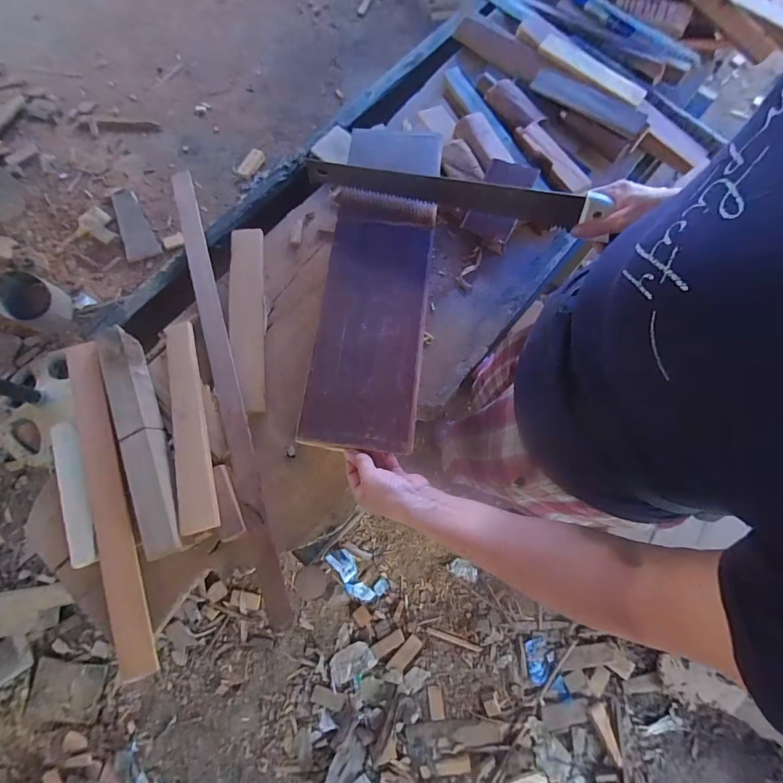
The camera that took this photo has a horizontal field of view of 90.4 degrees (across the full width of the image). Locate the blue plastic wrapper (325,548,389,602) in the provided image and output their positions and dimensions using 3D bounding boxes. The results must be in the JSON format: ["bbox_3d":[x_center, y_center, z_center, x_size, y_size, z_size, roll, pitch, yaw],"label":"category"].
[{"bbox_3d":[-0.108,0.551,1.164,0.199,0.035,0.086,35,77,8],"label":"blue plastic wrapper"}]

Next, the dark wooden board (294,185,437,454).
[{"bbox_3d":[-0.026,-0.110,0.524,0.139,0.017,0.372,6,74,0],"label":"dark wooden board"}]

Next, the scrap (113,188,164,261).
[{"bbox_3d":[-0.964,-0.617,1.440,0.115,0.019,0.298,-28,80,-17],"label":"scrap"}]

